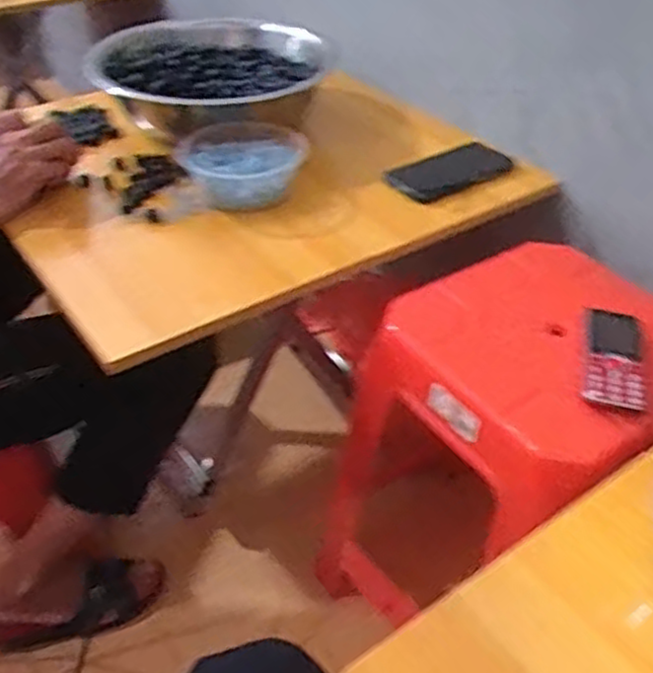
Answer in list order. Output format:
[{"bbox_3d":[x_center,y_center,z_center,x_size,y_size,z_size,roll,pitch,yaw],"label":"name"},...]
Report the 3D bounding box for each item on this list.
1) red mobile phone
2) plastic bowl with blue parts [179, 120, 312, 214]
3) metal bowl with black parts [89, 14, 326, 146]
[{"bbox_3d":[0.266,0.016,0.699,0.049,0.017,0.135,10,41,11],"label":"red mobile phone"},{"bbox_3d":[-0.098,-0.207,0.906,0.130,0.061,0.129,0,40,0],"label":"plastic bowl with blue parts"},{"bbox_3d":[-0.157,-0.358,1.037,0.315,0.082,0.309,0,40,0],"label":"metal bowl with black parts"}]

